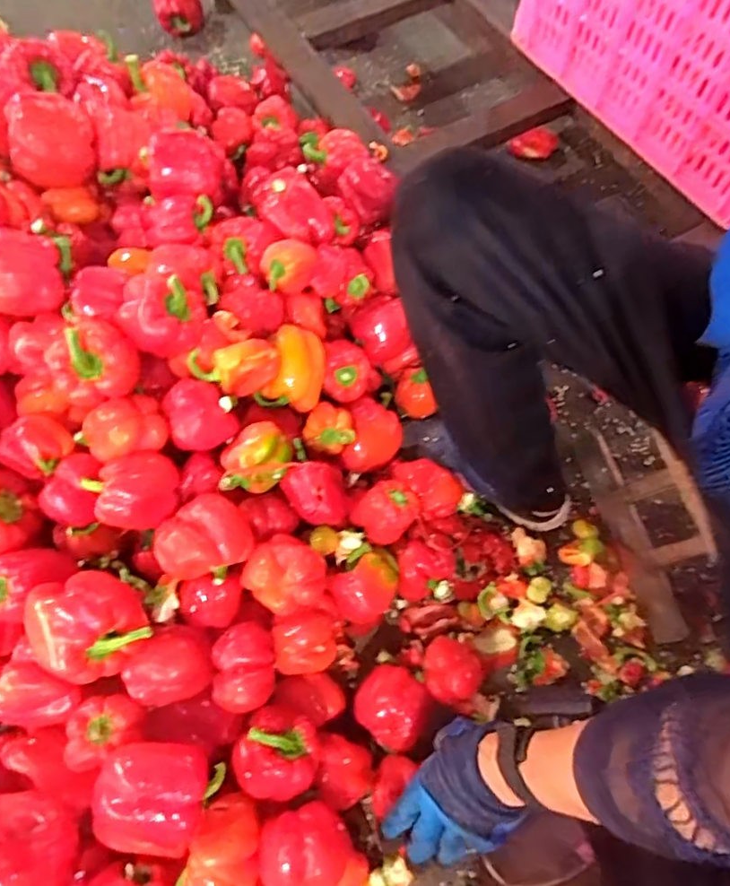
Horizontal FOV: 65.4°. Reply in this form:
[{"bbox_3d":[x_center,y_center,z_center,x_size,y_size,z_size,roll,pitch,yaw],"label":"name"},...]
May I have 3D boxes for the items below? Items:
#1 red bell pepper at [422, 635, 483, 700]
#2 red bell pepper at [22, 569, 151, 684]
[{"bbox_3d":[0.095,0.246,0.622,0.061,0.059,0.065,1,66,-2],"label":"red bell pepper"},{"bbox_3d":[-0.243,0.154,0.499,0.080,0.063,0.087,1,66,-2],"label":"red bell pepper"}]

